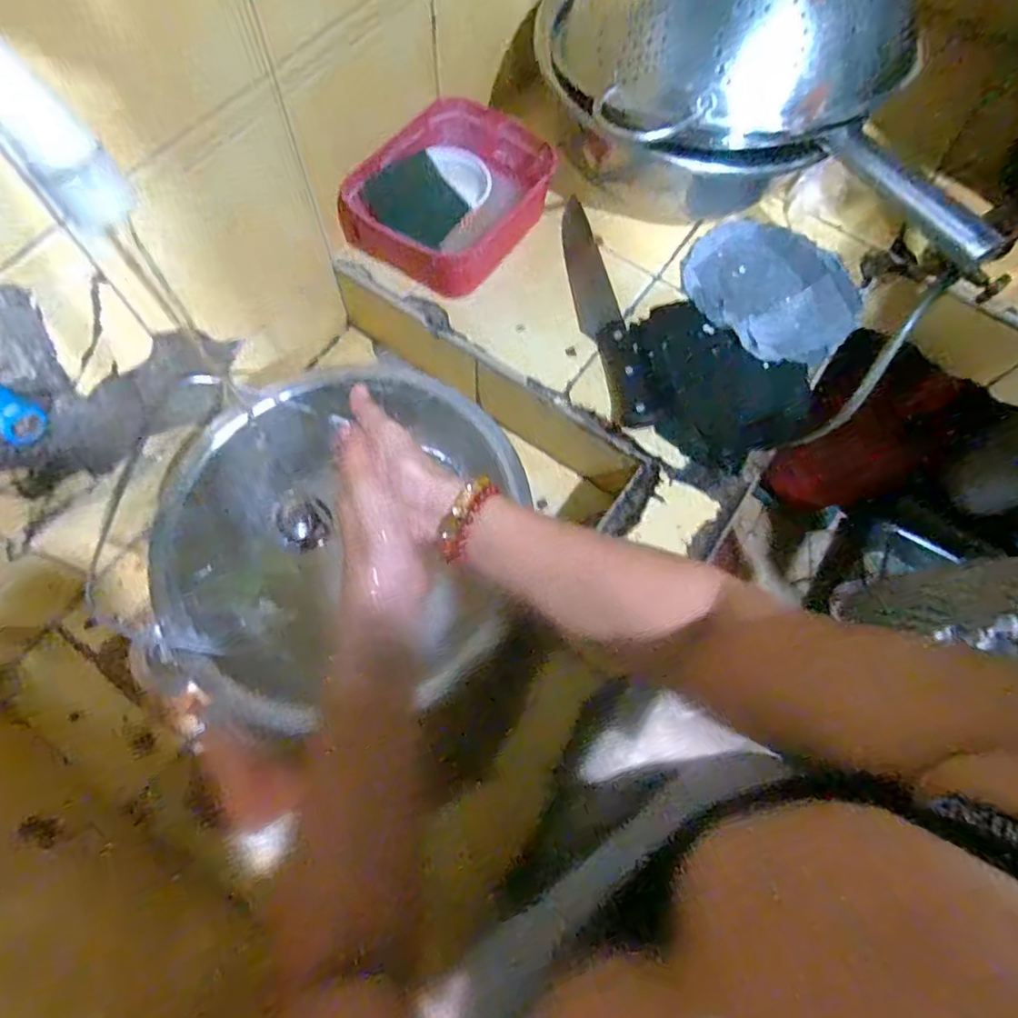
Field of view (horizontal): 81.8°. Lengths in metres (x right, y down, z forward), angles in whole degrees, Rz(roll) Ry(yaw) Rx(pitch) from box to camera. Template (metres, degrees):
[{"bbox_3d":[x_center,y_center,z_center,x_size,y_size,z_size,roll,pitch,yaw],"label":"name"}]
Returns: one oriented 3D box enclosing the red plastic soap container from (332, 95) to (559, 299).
[{"bbox_3d":[-0.059,-0.336,0.635,0.154,0.076,0.214,33,71,10],"label":"red plastic soap container"}]

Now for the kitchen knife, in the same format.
[{"bbox_3d":[0.096,-0.213,0.623,0.048,0.014,0.284,-13,70,-8],"label":"kitchen knife"}]

